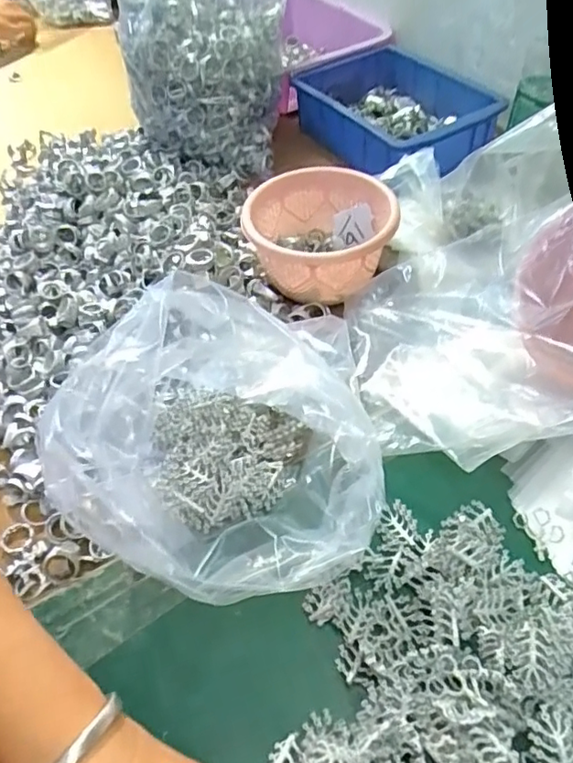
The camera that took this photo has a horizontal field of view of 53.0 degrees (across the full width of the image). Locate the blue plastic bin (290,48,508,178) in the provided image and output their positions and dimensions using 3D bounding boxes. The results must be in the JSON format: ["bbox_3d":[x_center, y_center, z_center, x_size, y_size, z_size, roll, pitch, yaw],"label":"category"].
[{"bbox_3d":[0.135,-0.344,0.739,0.179,0.059,0.245,-26,53,-17],"label":"blue plastic bin"}]

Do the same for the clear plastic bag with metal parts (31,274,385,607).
[{"bbox_3d":[-0.039,0.035,0.375,0.207,0.150,0.168,20,54,20],"label":"clear plastic bag with metal parts"}]

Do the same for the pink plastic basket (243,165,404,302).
[{"bbox_3d":[0.032,-0.147,0.585,0.137,0.075,0.143,-2,50,3],"label":"pink plastic basket"}]

